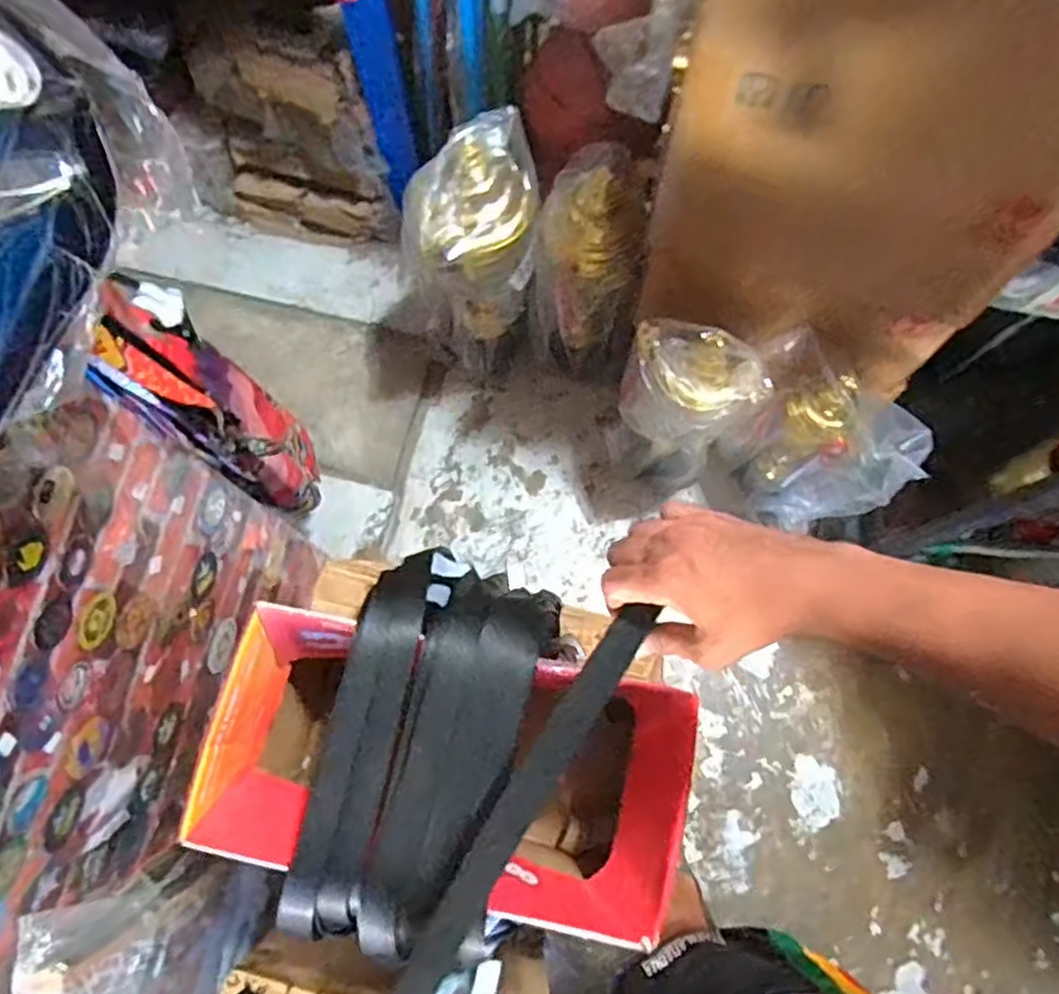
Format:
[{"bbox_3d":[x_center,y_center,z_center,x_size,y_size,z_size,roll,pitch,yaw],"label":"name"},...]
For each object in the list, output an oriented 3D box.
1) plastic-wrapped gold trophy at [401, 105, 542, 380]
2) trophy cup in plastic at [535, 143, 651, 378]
[{"bbox_3d":[-0.095,-0.403,1.265,0.203,0.502,0.199,-8,74,-3],"label":"plastic-wrapped gold trophy"},{"bbox_3d":[0.096,-0.395,1.271,0.174,0.444,0.210,3,74,1],"label":"trophy cup in plastic"}]

